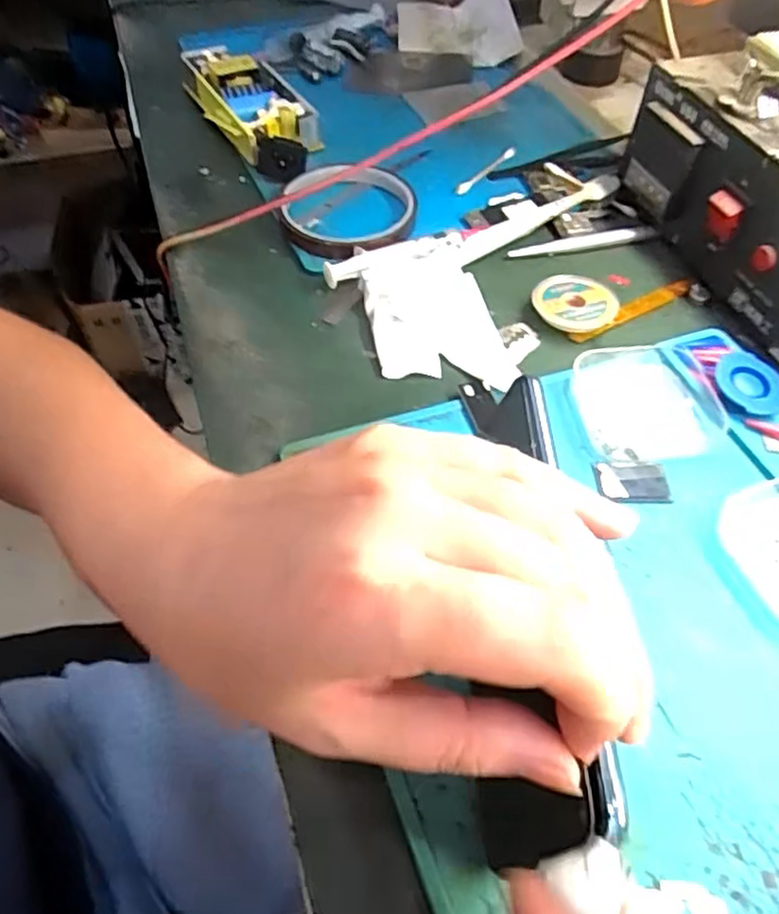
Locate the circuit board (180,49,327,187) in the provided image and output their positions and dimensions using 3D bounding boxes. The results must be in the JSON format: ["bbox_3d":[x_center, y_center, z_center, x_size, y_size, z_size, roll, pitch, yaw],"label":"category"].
[{"bbox_3d":[-0.098,-0.248,0.477,0.057,0.033,0.165,-22,56,-17],"label":"circuit board"}]

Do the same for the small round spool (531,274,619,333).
[{"bbox_3d":[0.102,-0.084,0.366,0.045,0.013,0.037,21,56,16],"label":"small round spool"}]

